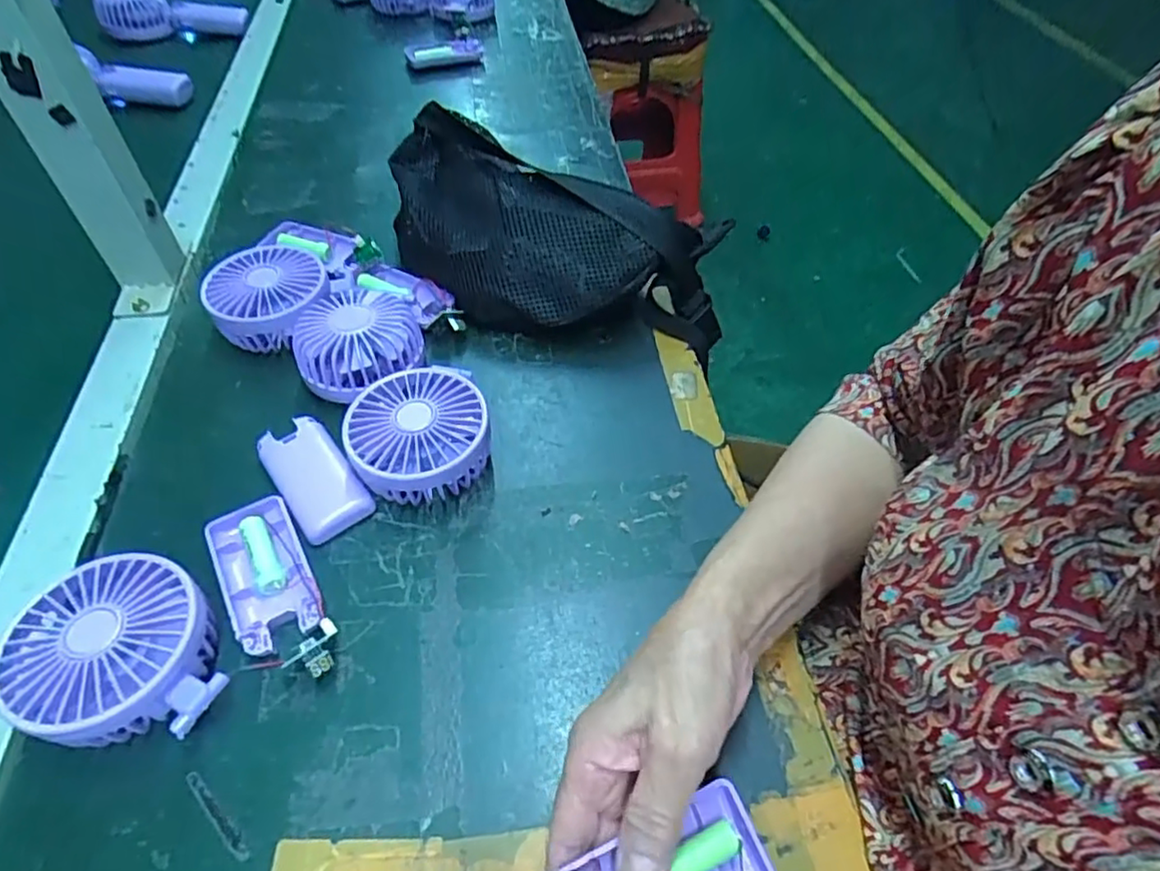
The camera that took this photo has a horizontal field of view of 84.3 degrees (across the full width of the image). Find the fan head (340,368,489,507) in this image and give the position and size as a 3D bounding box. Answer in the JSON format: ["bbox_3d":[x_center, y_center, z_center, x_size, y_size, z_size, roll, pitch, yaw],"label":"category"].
[{"bbox_3d":[-0.100,0.001,0.403,0.082,0.043,0.084,1,51,-1],"label":"fan head"}]

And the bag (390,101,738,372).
[{"bbox_3d":[-0.034,-0.154,0.503,0.297,0.086,0.137,20,53,13],"label":"bag"}]

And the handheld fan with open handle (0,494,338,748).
[{"bbox_3d":[-0.208,0.095,0.327,0.131,0.042,0.114,-26,57,-21],"label":"handheld fan with open handle"}]

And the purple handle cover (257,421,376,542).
[{"bbox_3d":[-0.168,0.026,0.402,0.043,0.015,0.087,-31,58,-24],"label":"purple handle cover"}]

